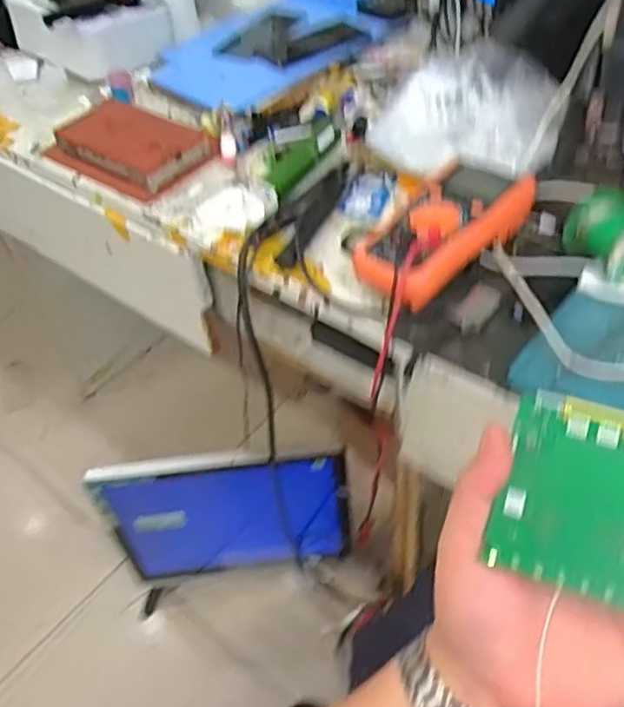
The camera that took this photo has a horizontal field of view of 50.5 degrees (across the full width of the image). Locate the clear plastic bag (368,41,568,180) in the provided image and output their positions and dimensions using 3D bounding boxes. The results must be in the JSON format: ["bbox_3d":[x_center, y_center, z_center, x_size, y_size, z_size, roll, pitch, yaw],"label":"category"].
[{"bbox_3d":[0.160,-0.249,0.700,0.184,0.072,0.170,3,48,9],"label":"clear plastic bag"}]

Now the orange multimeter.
[{"bbox_3d":[0.118,-0.112,0.610,0.087,0.056,0.191,32,58,30],"label":"orange multimeter"}]

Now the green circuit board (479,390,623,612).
[{"bbox_3d":[0.142,0.069,0.297,0.105,0.004,0.083,14,77,16],"label":"green circuit board"}]

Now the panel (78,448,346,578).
[{"bbox_3d":[-0.130,0.275,1.074,0.386,0.358,0.045,-6,47,0],"label":"panel"}]

